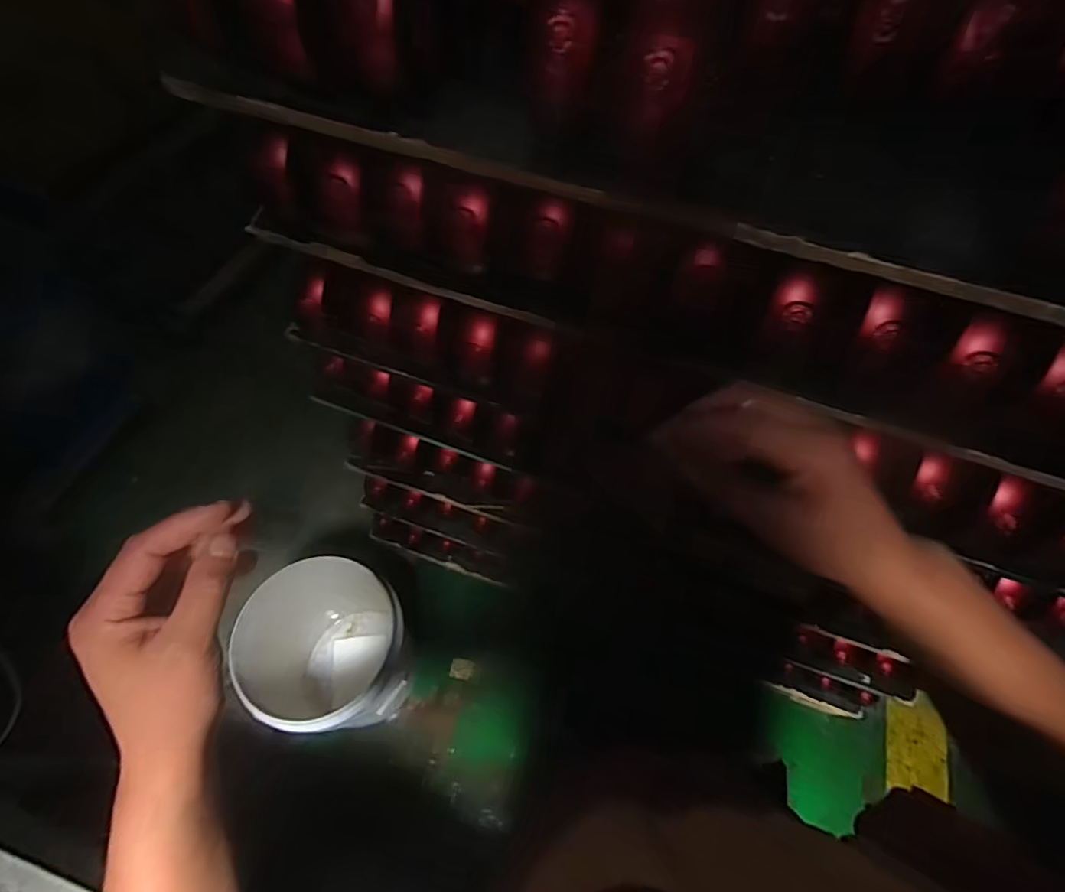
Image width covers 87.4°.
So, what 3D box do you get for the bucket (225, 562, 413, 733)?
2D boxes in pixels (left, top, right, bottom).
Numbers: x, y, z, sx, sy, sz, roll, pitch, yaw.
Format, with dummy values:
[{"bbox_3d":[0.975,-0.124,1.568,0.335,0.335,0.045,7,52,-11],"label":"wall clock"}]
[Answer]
[{"bbox_3d":[-0.427,0.445,1.214,0.332,0.400,0.286,27,67,14],"label":"bucket"}]

